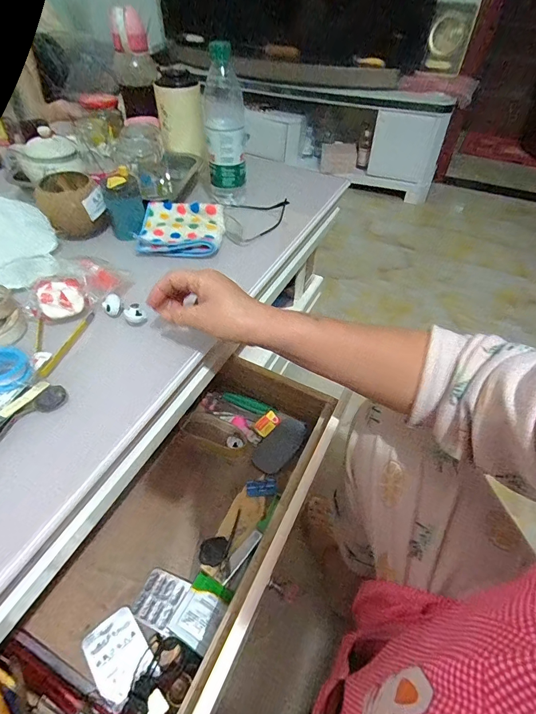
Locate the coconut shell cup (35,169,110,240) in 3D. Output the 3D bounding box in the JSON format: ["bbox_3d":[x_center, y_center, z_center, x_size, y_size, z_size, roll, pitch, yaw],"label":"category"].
[{"bbox_3d":[-0.302,-0.234,0.569,0.085,0.068,0.097,-24,53,-23],"label":"coconut shell cup"}]

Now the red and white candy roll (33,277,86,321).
[{"bbox_3d":[-0.246,-0.068,0.435,0.051,0.037,0.031,-11,49,-13],"label":"red and white candy roll"}]

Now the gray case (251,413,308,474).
[{"bbox_3d":[0.019,0.131,0.564,0.052,0.017,0.097,30,53,22],"label":"gray case"}]

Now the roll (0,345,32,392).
[{"bbox_3d":[-0.257,0.011,0.359,0.041,0.026,0.036,-34,58,-30],"label":"roll"}]

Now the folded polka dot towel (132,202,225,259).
[{"bbox_3d":[-0.133,-0.202,0.577,0.122,0.030,0.109,4,47,0],"label":"folded polka dot towel"}]

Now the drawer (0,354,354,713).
[{"bbox_3d":[-0.095,0.205,0.445,0.225,0.106,0.482,22,50,16],"label":"drawer"}]

